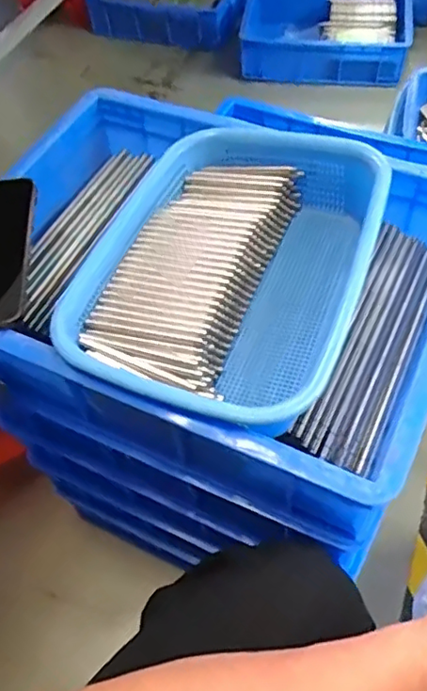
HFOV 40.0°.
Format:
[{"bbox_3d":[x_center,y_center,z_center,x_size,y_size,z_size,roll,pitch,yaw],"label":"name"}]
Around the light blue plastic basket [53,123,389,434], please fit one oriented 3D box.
[{"bbox_3d":[0.017,-0.063,0.490,0.208,0.083,0.294,20,60,18],"label":"light blue plastic basket"}]

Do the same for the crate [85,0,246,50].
[{"bbox_3d":[-0.114,-0.979,1.668,0.434,0.106,0.282,14,58,14],"label":"crate"}]

